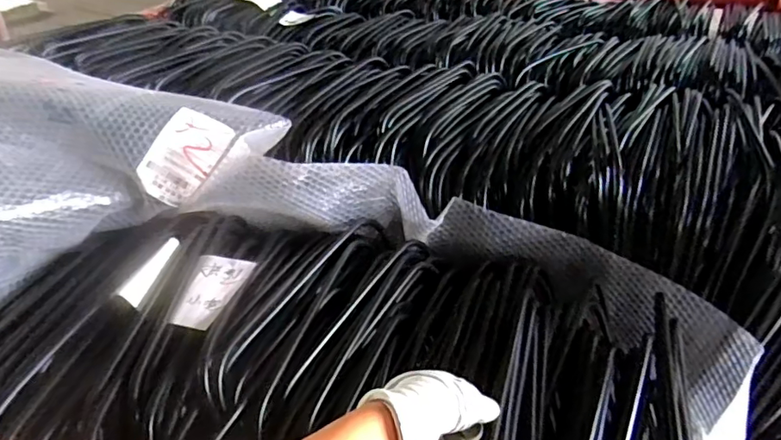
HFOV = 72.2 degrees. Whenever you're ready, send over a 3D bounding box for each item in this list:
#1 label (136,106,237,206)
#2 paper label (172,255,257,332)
[{"bbox_3d":[-0.266,-0.083,0.689,0.123,0.073,0.015,-58,25,-7],"label":"label"},{"bbox_3d":[-0.196,0.077,0.579,0.062,0.005,0.099,9,40,6],"label":"paper label"}]

